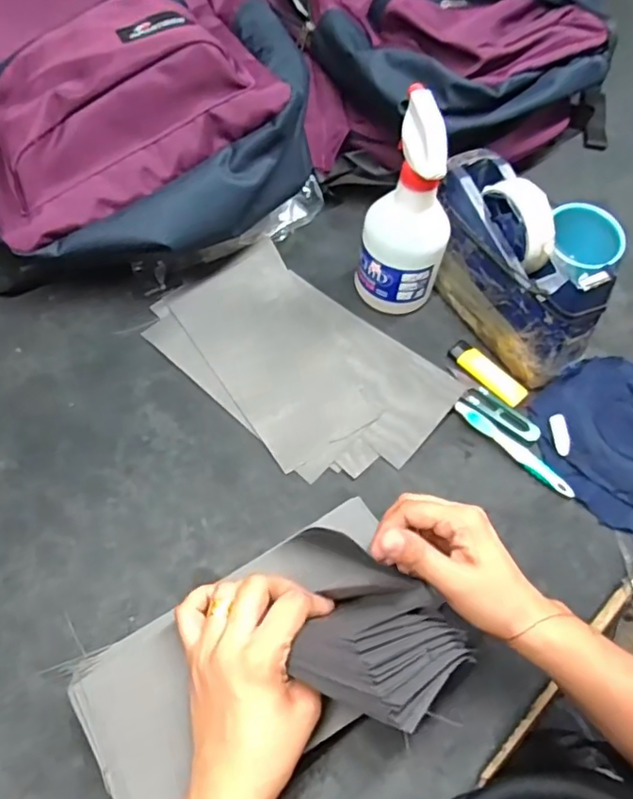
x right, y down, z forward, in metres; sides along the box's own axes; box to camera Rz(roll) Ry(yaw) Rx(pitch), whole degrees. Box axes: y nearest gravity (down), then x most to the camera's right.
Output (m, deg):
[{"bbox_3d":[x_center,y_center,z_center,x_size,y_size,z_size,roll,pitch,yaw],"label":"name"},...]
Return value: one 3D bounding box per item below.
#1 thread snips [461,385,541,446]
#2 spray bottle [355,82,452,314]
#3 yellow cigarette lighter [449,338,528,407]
[{"bbox_3d":[0.168,0.014,0.531,0.073,0.006,0.030,41,64,19],"label":"thread snips"},{"bbox_3d":[0.085,-0.167,0.527,0.079,0.182,0.078,14,59,4],"label":"spray bottle"},{"bbox_3d":[0.161,-0.027,0.549,0.021,0.011,0.080,-36,68,-23],"label":"yellow cigarette lighter"}]

